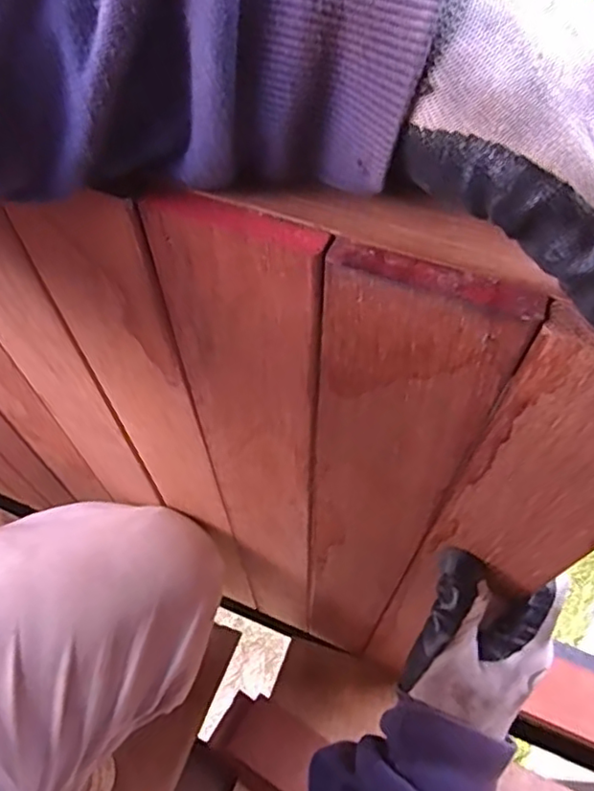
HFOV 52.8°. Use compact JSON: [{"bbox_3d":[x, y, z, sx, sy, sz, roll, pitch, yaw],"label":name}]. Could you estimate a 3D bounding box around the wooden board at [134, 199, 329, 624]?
[{"bbox_3d":[-0.019,0.077,0.408,0.064,0.504,0.011,20,61,12],"label":"wooden board"}]

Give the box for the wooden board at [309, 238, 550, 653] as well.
[{"bbox_3d":[0.043,0.099,0.394,0.064,0.505,0.010,20,61,12],"label":"wooden board"}]

